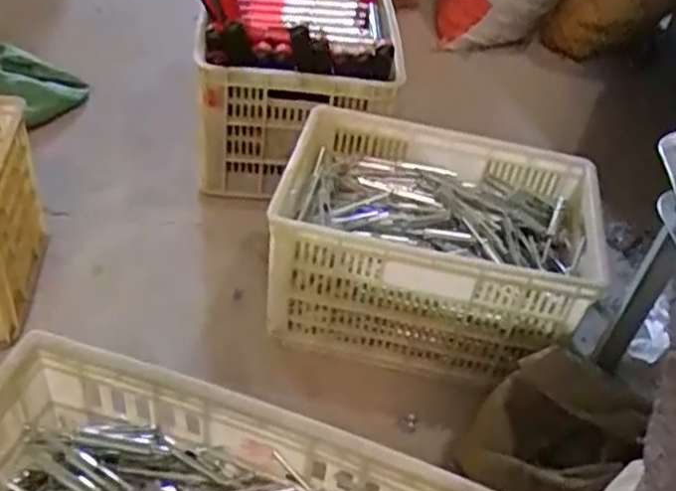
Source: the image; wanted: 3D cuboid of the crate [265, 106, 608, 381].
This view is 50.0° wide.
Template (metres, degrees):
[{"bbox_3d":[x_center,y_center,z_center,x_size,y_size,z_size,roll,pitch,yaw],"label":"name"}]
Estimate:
[{"bbox_3d":[0.155,0.001,1.168,0.480,0.238,0.333,12,40,9],"label":"crate"}]

